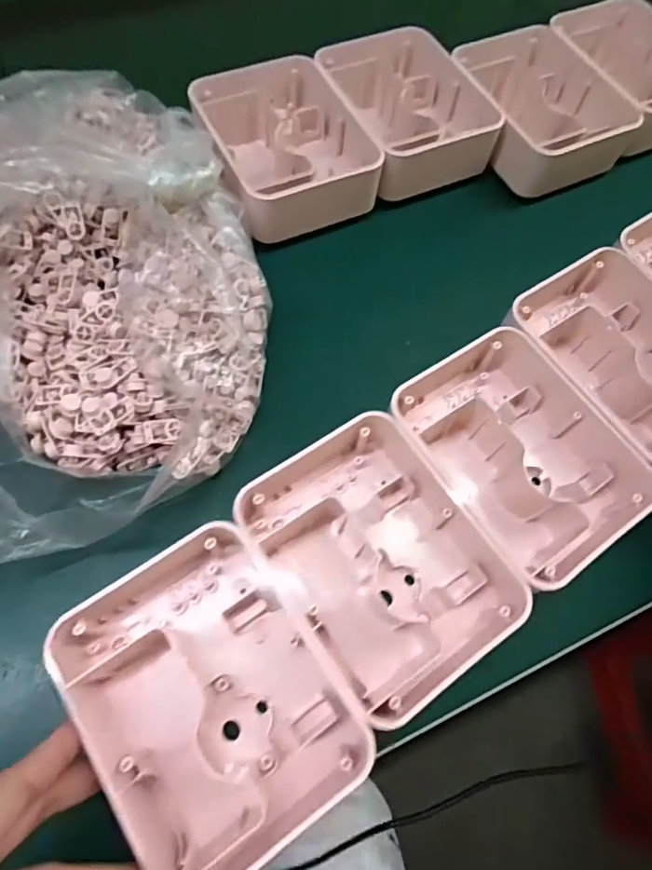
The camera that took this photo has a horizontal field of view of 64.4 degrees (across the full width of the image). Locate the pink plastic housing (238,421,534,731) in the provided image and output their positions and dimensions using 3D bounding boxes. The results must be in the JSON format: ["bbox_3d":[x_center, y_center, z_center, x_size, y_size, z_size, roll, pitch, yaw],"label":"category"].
[{"bbox_3d":[0.030,0.058,0.269,0.107,0.039,0.139,-33,74,-16],"label":"pink plastic housing"}]

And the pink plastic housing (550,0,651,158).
[{"bbox_3d":[0.251,-0.300,0.420,0.097,0.030,0.143,-18,70,-11],"label":"pink plastic housing"}]

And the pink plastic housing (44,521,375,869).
[{"bbox_3d":[-0.054,0.116,0.240,0.101,0.044,0.136,-35,73,-15],"label":"pink plastic housing"}]

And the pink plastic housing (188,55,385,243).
[{"bbox_3d":[-0.029,-0.204,0.370,0.101,0.040,0.137,-21,71,-13],"label":"pink plastic housing"}]

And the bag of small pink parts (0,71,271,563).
[{"bbox_3d":[-0.132,-0.099,0.296,0.178,0.085,0.287,-18,70,-11],"label":"bag of small pink parts"}]

